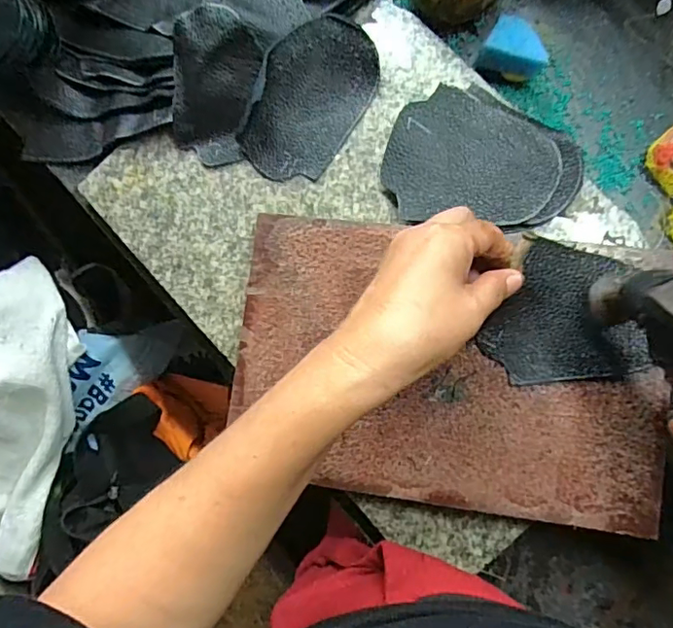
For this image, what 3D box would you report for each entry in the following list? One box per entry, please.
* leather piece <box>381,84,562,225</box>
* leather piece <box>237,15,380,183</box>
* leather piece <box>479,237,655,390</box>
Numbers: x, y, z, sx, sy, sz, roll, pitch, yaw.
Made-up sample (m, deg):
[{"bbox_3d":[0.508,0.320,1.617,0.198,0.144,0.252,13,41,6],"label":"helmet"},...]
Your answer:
[{"bbox_3d":[0.091,-0.102,0.382,0.113,0.005,0.089,20,91,8],"label":"leather piece"},{"bbox_3d":[-0.020,-0.153,0.401,0.071,0.007,0.116,28,101,-9],"label":"leather piece"},{"bbox_3d":[0.142,-0.002,0.352,0.096,0.010,0.087,-7,87,7],"label":"leather piece"}]

